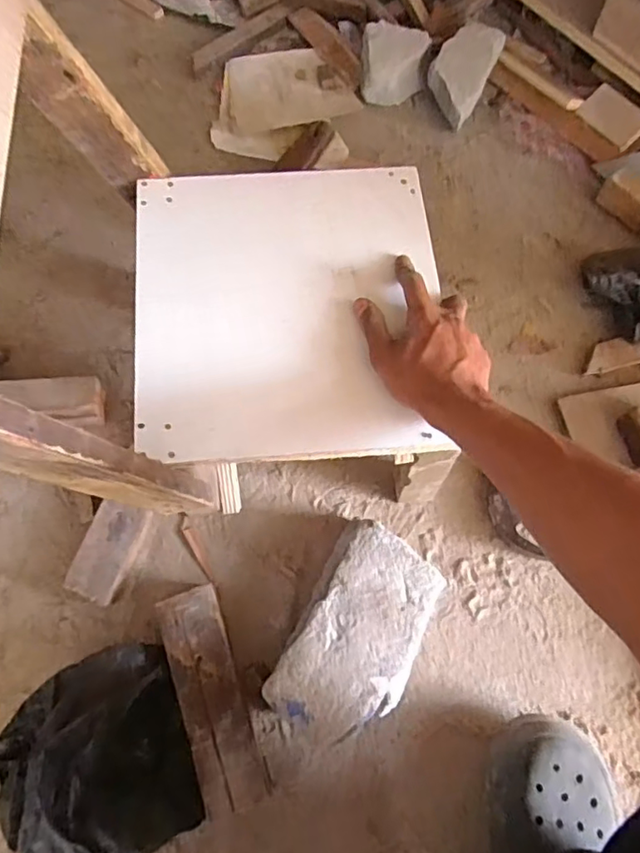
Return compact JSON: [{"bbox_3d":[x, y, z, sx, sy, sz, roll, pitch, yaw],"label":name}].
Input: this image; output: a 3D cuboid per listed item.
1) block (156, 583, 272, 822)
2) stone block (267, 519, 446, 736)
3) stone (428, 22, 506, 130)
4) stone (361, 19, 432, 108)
[{"bbox_3d":[-0.107,0.268,0.580,0.060,0.042,0.200,-18,71,-9],"label":"block"},{"bbox_3d":[0.042,0.214,0.595,0.123,0.072,0.206,28,71,8],"label":"stone block"},{"bbox_3d":[0.215,-0.534,0.881,0.084,0.075,0.152,26,71,7],"label":"stone"},{"bbox_3d":[0.110,-0.548,0.878,0.098,0.074,0.087,7,69,0],"label":"stone"}]

